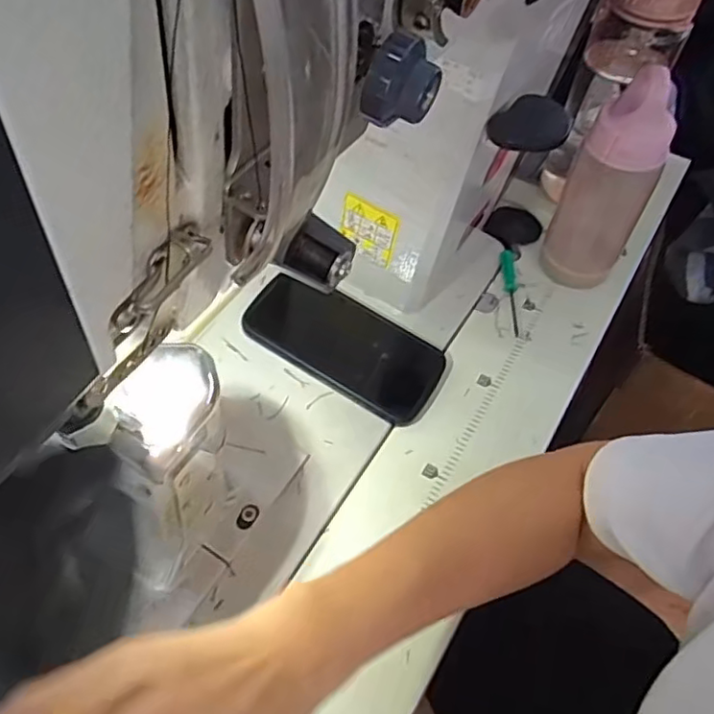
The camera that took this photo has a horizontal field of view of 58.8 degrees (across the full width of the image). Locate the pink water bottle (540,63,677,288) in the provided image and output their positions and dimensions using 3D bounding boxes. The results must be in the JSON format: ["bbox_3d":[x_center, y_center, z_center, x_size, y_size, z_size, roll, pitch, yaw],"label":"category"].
[{"bbox_3d":[0.214,-0.146,0.539,0.065,0.192,0.061,25,57,14],"label":"pink water bottle"}]

